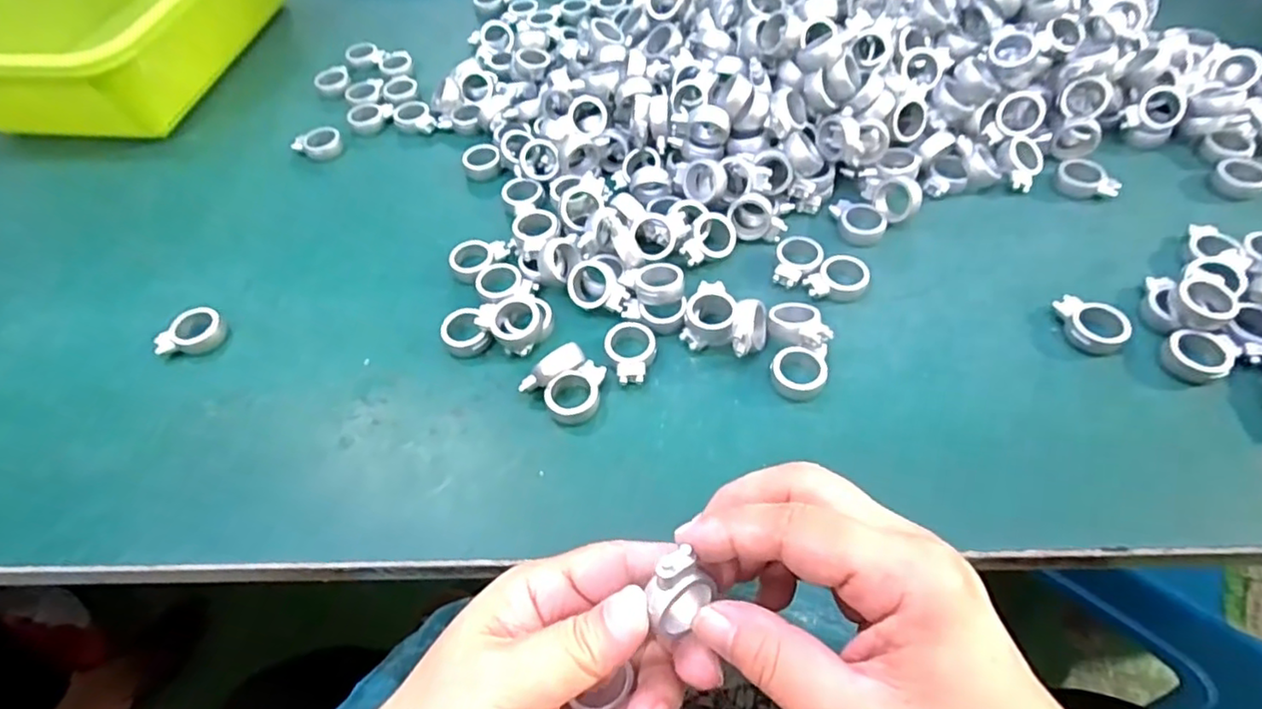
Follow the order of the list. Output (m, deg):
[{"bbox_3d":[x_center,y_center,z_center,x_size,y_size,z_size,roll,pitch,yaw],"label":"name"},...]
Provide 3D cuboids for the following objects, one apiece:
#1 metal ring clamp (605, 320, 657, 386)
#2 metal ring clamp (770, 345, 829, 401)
[{"bbox_3d":[0.001,-0.001,0.323,0.025,0.009,0.035,-7,55,-2],"label":"metal ring clamp"},{"bbox_3d":[0.082,0.008,0.310,0.028,0.010,0.027,0,55,3],"label":"metal ring clamp"}]

